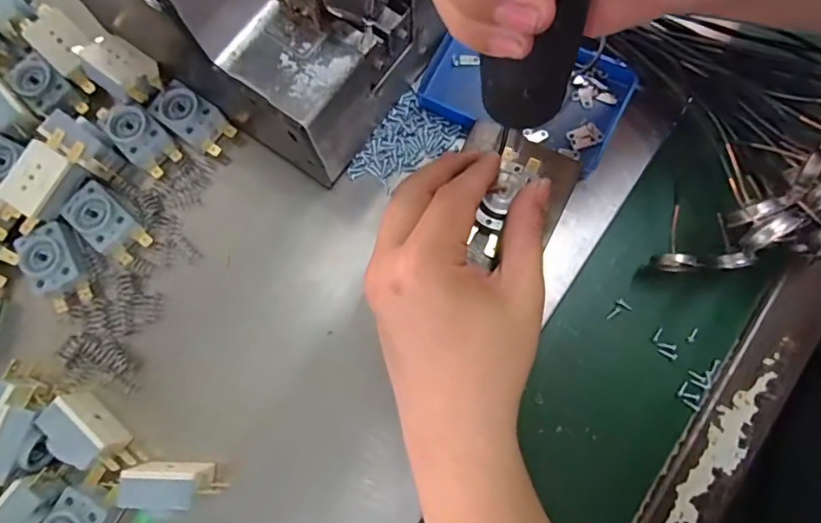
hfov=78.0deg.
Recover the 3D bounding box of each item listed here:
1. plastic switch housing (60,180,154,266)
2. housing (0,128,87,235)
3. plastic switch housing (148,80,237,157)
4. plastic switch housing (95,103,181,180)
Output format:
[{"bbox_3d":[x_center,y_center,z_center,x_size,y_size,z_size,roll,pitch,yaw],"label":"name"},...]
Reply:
[{"bbox_3d":[-0.175,-0.022,0.292,0.027,0.017,0.046,-43,82,-7],"label":"plastic switch housing"},{"bbox_3d":[-0.206,-0.046,0.283,0.028,0.013,0.055,36,82,7],"label":"housing"},{"bbox_3d":[-0.130,-0.084,0.307,0.045,0.025,0.026,35,81,7],"label":"plastic switch housing"},{"bbox_3d":[-0.160,-0.073,0.302,0.045,0.019,0.025,44,83,8],"label":"plastic switch housing"}]

